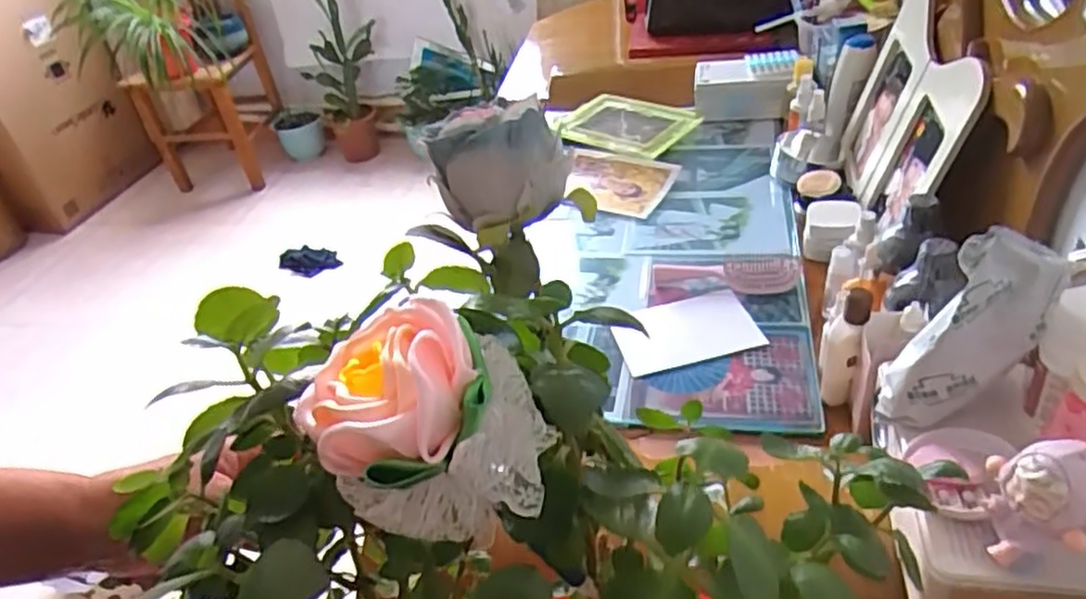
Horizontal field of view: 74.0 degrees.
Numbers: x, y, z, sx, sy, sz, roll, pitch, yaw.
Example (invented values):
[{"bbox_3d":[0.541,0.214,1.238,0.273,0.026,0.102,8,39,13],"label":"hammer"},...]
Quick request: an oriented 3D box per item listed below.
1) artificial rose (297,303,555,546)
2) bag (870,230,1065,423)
[{"bbox_3d":[-0.043,0.046,0.265,0.082,0.077,0.064,3,40,14],"label":"artificial rose"},{"bbox_3d":[0.279,0.027,0.485,0.076,0.152,0.043,6,34,-21],"label":"bag"}]

